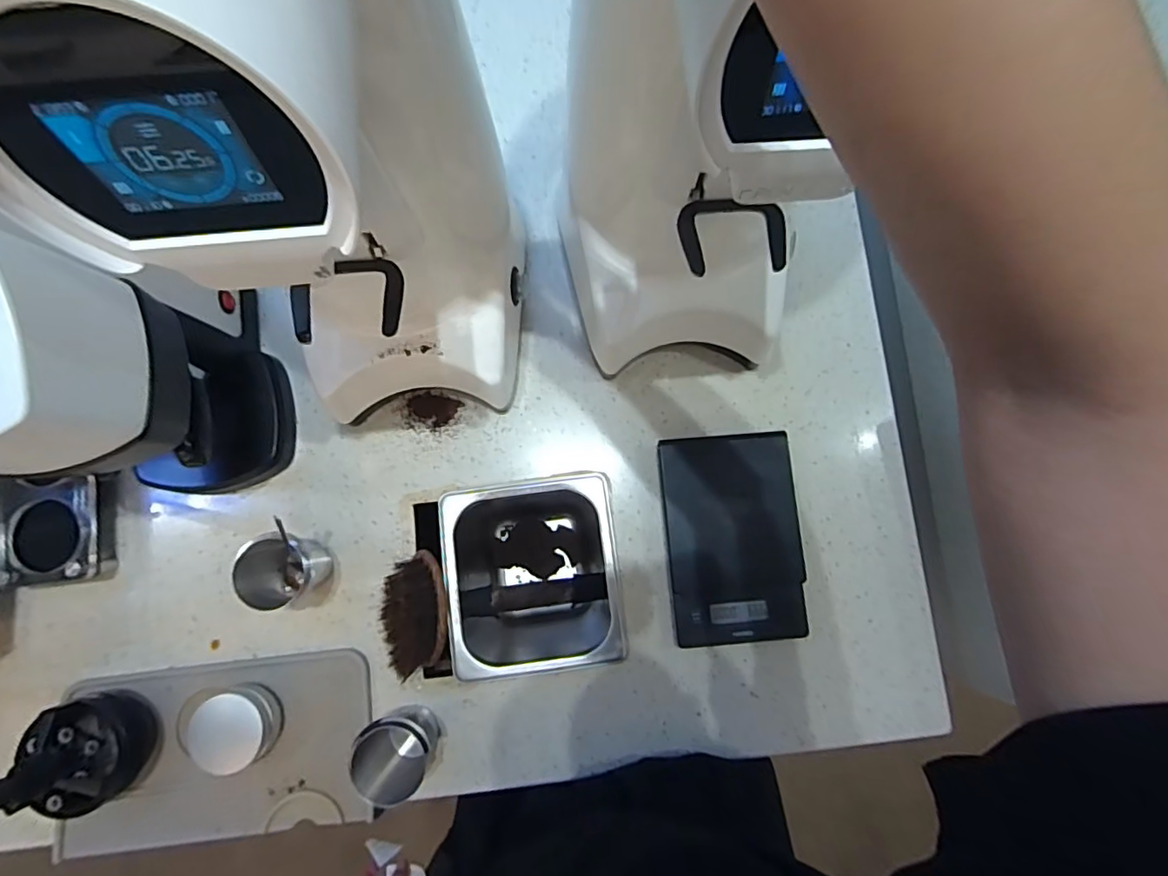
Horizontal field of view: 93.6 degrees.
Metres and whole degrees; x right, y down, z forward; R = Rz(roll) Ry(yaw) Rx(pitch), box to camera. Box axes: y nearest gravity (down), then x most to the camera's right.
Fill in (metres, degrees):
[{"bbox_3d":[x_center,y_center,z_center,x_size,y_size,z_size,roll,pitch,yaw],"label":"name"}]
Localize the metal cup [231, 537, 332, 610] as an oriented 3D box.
[{"bbox_3d":[-0.261,0.115,0.478,0.051,0.070,0.055,0,82,-2],"label":"metal cup"}]

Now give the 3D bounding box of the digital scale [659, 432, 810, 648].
[{"bbox_3d":[0.137,0.093,0.511,0.118,0.034,0.186,-5,82,-3],"label":"digital scale"}]

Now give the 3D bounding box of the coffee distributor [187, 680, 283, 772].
[{"bbox_3d":[-0.300,0.249,0.472,0.061,0.039,0.061,0,82,-2],"label":"coffee distributor"}]

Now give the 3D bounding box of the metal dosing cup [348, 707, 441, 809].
[{"bbox_3d":[-0.152,0.253,0.449,0.058,0.078,0.054,0,82,-2],"label":"metal dosing cup"}]

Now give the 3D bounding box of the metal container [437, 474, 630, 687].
[{"bbox_3d":[-0.056,0.141,0.586,0.176,0.150,0.181,-8,82,-3],"label":"metal container"}]

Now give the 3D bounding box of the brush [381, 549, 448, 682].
[{"bbox_3d":[-0.143,0.151,0.473,0.037,0.081,0.096,-6,82,-3],"label":"brush"}]

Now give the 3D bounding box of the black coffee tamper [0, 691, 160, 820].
[{"bbox_3d":[-0.405,0.251,0.416,0.072,0.151,0.084,-21,83,-5],"label":"black coffee tamper"}]

